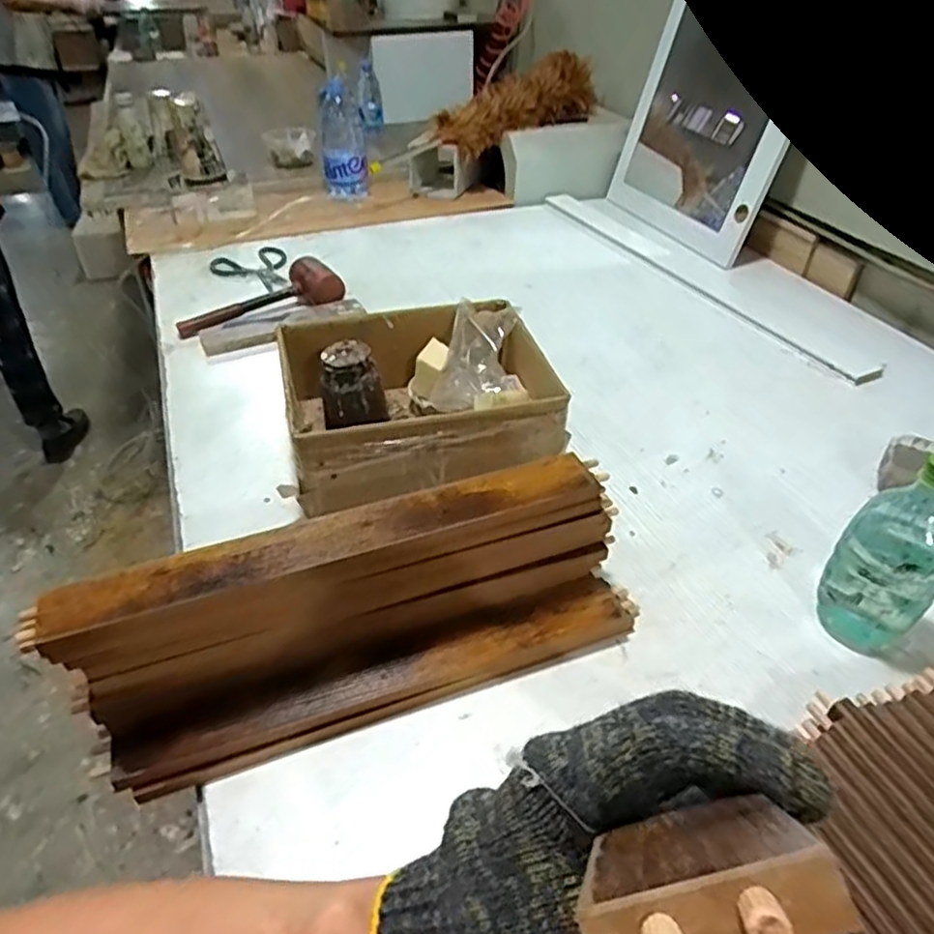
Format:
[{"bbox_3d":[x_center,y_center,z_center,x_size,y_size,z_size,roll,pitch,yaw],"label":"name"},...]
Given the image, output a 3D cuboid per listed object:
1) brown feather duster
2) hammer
[{"bbox_3d":[0.064,-0.826,1.587,0.597,0.171,0.138,-26,47,-30],"label":"brown feather duster"},{"bbox_3d":[-0.351,-0.287,1.151,0.279,0.064,0.093,-22,47,-25],"label":"hammer"}]

